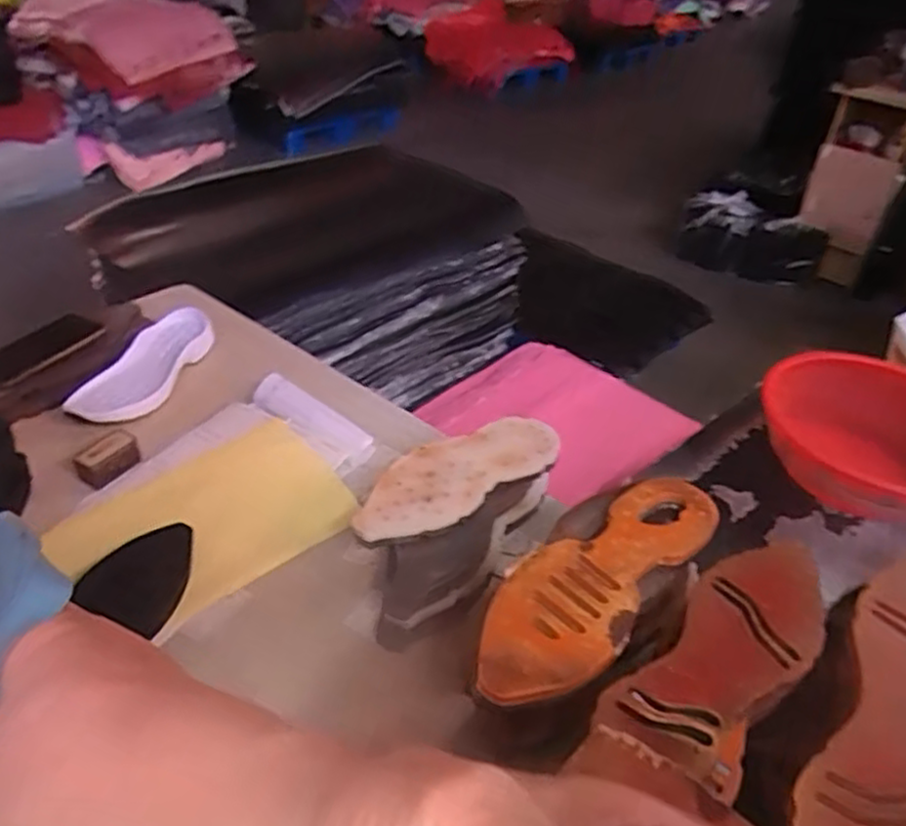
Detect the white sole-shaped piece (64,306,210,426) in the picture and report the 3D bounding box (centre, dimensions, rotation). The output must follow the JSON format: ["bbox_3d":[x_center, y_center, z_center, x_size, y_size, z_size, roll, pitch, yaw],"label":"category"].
[{"bbox_3d":[-0.428,-0.064,0.992,0.102,0.036,0.261,13,40,12],"label":"white sole-shaped piece"}]

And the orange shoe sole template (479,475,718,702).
[{"bbox_3d":[0.125,0.135,0.608,0.098,0.016,0.292,31,47,30],"label":"orange shoe sole template"}]

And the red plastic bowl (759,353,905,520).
[{"bbox_3d":[0.795,0.037,1.369,0.391,0.150,0.391,2,39,-2],"label":"red plastic bowl"}]

